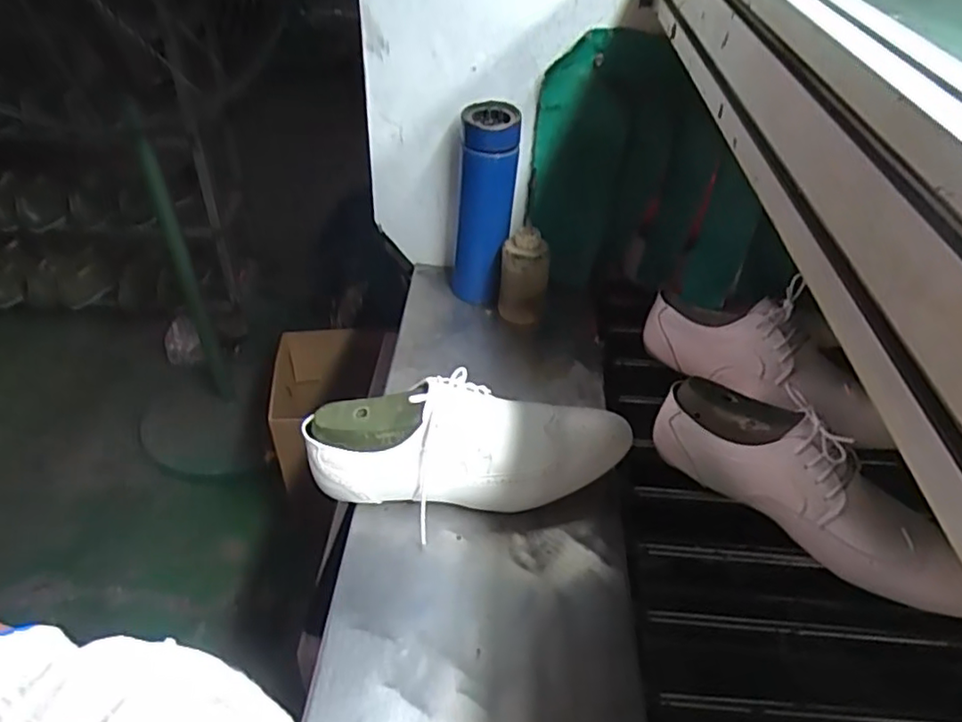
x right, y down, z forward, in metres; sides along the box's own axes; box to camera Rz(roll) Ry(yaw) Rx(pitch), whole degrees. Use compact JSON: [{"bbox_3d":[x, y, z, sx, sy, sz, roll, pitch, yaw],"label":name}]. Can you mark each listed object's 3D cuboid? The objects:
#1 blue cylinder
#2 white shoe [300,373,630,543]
[{"bbox_3d":[0.003,-0.174,0.727,0.070,0.209,0.070,1,43,-2],"label":"blue cylinder"},{"bbox_3d":[-0.007,0.076,0.542,0.275,0.105,0.082,-5,43,-9],"label":"white shoe"}]

